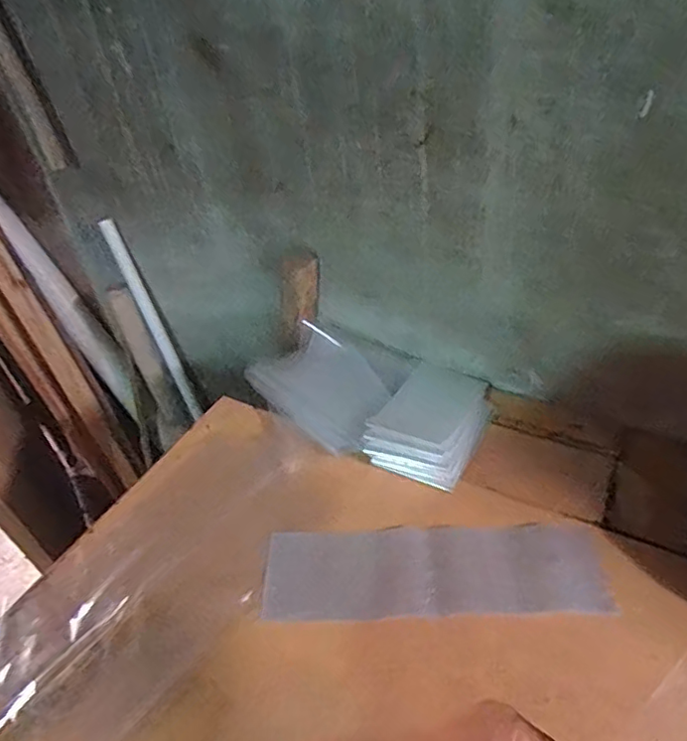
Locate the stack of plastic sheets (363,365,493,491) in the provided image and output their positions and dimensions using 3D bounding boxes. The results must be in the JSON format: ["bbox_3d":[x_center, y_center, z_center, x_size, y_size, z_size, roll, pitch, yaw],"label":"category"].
[{"bbox_3d":[0.129,0.064,0.823,0.142,0.024,0.226,19,45,25],"label":"stack of plastic sheets"}]

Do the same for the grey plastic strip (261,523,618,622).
[{"bbox_3d":[0.098,0.218,0.645,0.359,0.010,0.107,-3,40,2],"label":"grey plastic strip"}]

